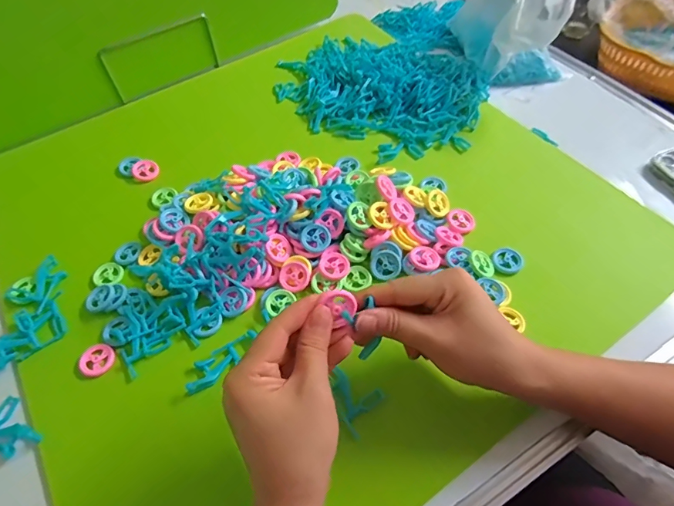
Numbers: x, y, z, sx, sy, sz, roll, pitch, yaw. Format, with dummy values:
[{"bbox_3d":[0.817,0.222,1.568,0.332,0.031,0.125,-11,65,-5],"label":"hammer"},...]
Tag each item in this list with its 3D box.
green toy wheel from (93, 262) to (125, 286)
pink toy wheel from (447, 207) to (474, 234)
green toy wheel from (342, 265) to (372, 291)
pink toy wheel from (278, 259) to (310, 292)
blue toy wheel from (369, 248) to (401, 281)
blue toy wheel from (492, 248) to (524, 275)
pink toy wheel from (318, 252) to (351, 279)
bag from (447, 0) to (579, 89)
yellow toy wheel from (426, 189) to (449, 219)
[{"bbox_3d":[-0.232,0.022,0.451,0.031,0.009,0.028,36,64,26],"label":"green toy wheel"},{"bbox_3d":[0.132,-0.034,0.474,0.028,0.006,0.030,-2,54,3],"label":"pink toy wheel"},{"bbox_3d":[0.022,0.025,0.438,0.025,0.009,0.027,-2,54,3],"label":"green toy wheel"},{"bbox_3d":[-0.041,0.023,0.435,0.031,0.005,0.029,23,80,15],"label":"pink toy wheel"},{"bbox_3d":[0.048,0.011,0.442,0.028,0.004,0.028,-2,78,10],"label":"blue toy wheel"},{"bbox_3d":[0.170,0.006,0.443,0.029,0.007,0.030,-2,54,3],"label":"blue toy wheel"},{"bbox_3d":[-0.003,0.013,0.439,0.030,0.005,0.029,-2,54,3],"label":"pink toy wheel"},{"bbox_3d":[0.240,-0.313,0.571,0.114,0.159,0.171,-19,55,-10],"label":"bag"},{"bbox_3d":[0.108,-0.053,0.479,0.024,0.012,0.030,8,58,8],"label":"yellow toy wheel"}]

